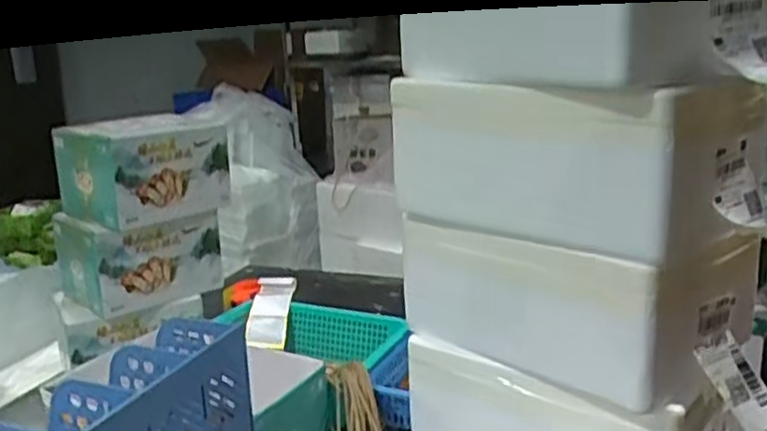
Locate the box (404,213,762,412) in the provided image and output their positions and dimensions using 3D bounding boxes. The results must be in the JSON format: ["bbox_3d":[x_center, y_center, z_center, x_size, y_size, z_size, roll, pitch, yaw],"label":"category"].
[{"bbox_3d":[0.191,0.075,0.756,0.222,0.141,0.281,-13,18,-37],"label":"box"}]

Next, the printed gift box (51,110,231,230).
[{"bbox_3d":[-0.397,-0.083,1.214,0.224,0.163,0.168,-16,19,-43],"label":"printed gift box"}]

